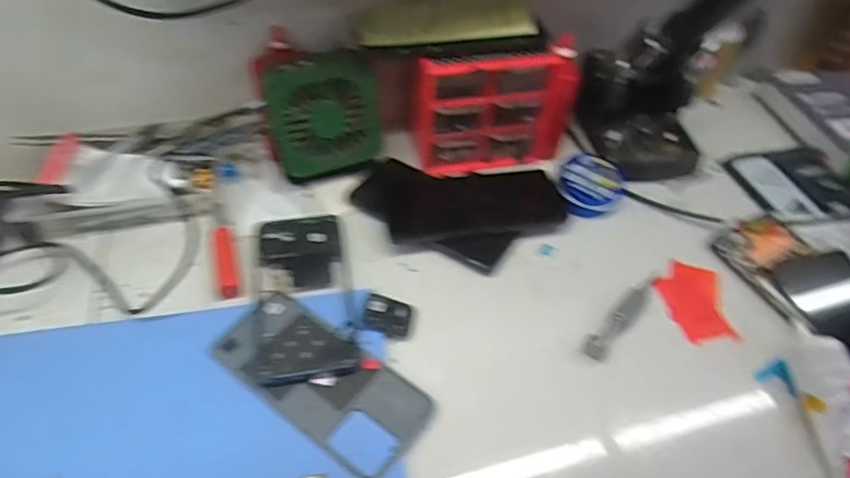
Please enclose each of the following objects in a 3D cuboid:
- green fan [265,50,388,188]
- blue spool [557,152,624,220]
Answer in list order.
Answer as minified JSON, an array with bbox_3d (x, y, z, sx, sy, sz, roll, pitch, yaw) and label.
[{"bbox_3d":[-0.091,-0.107,0.518,0.096,0.111,0.032,-16,33,-16],"label":"green fan"},{"bbox_3d":[0.159,-0.054,0.544,0.060,0.026,0.064,1,49,-1],"label":"blue spool"}]

